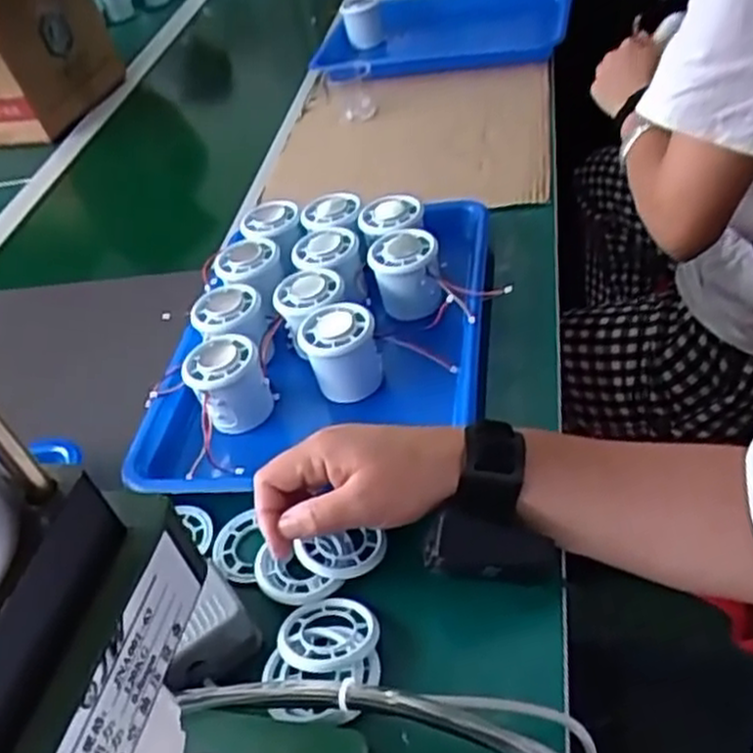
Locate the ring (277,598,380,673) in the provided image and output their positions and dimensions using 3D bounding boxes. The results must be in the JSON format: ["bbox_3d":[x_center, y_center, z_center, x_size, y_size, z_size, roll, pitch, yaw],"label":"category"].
[{"bbox_3d":[-0.027,0.145,0.442,0.054,0.005,0.051,-6,26,3],"label":"ring"}]

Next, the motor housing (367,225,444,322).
[{"bbox_3d":[0.026,-0.086,0.647,0.055,0.053,0.059,-16,41,0],"label":"motor housing"}]

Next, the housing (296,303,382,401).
[{"bbox_3d":[-0.026,-0.018,0.591,0.055,0.055,0.059,-16,41,0],"label":"housing"}]

